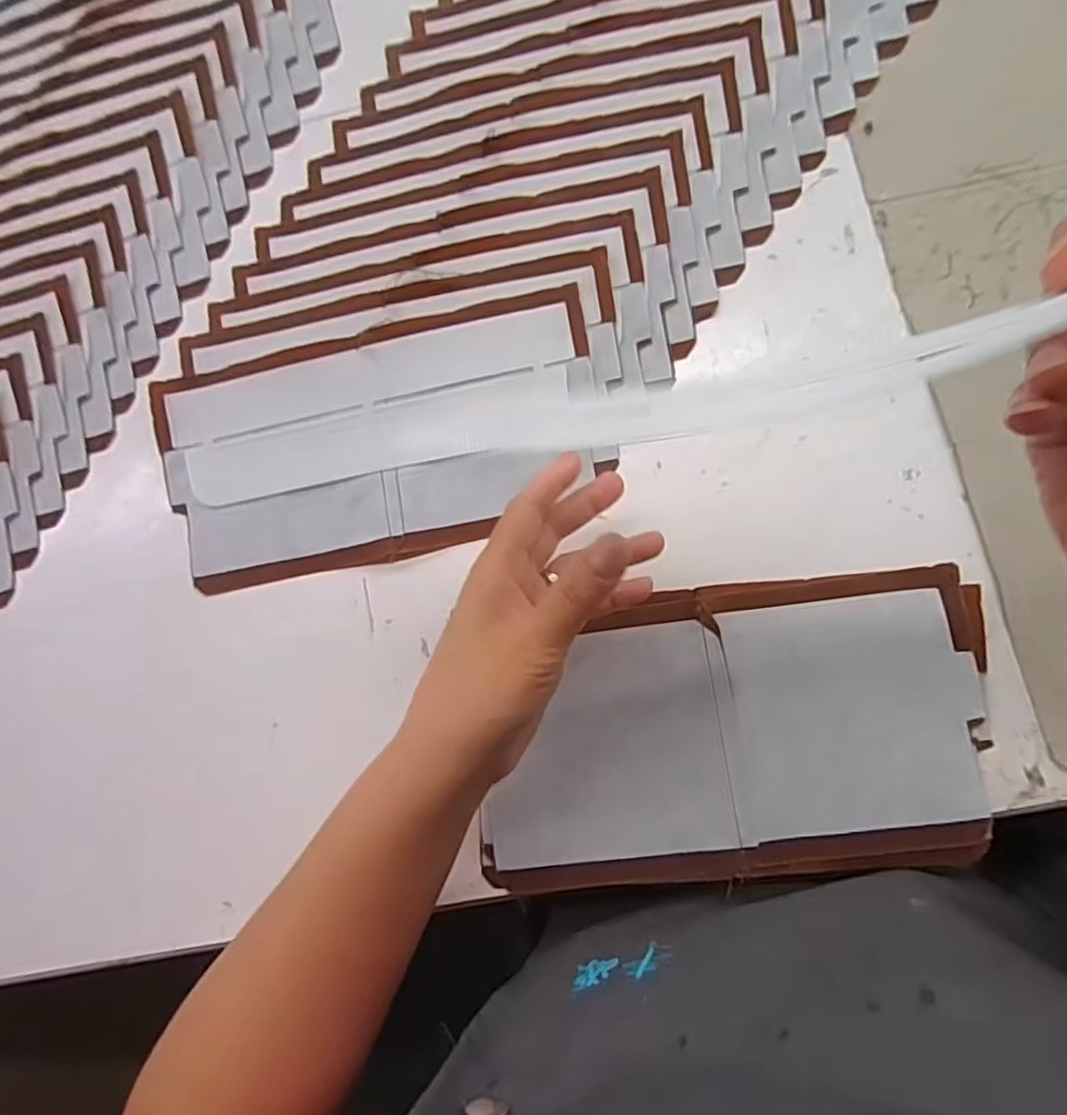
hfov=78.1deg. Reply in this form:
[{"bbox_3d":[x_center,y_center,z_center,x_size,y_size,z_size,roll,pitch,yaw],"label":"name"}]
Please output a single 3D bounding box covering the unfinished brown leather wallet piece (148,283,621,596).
[{"bbox_3d":[-0.085,-0.062,0.356,0.243,0.006,0.124,-11,82,5],"label":"unfinished brown leather wallet piece"}]

